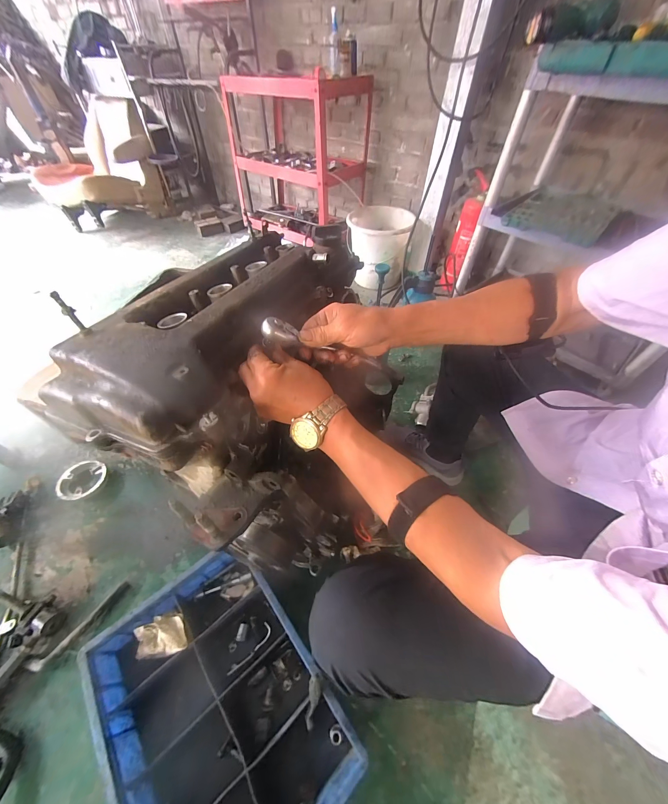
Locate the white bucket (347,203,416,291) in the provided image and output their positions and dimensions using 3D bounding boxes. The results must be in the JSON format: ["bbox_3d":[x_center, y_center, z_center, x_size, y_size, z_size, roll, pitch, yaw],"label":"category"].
[{"bbox_3d":[0.220,-0.803,1.522,0.328,0.302,0.333,10,50,6],"label":"white bucket"}]

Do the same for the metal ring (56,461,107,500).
[{"bbox_3d":[-0.715,0.217,0.815,0.119,0.019,0.119,1,50,-1],"label":"metal ring"}]

